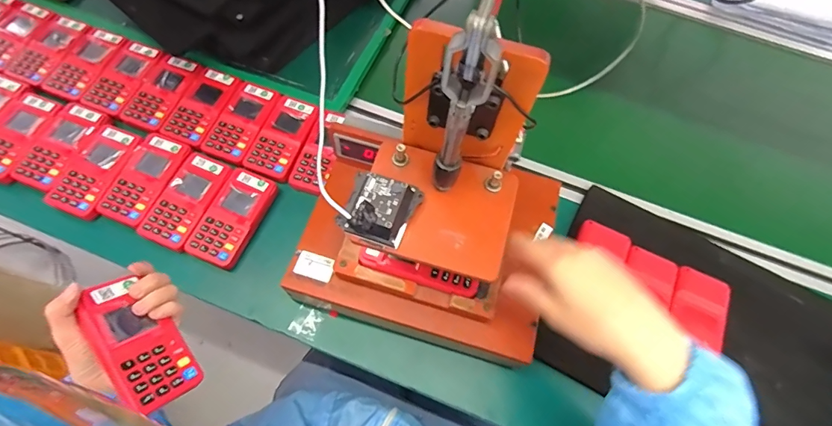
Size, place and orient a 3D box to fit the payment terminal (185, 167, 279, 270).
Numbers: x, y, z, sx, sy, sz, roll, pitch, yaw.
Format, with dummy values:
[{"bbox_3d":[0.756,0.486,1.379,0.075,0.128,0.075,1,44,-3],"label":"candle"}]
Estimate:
[{"bbox_3d":[-0.226,0.004,0.528,0.060,0.019,0.121,21,67,7],"label":"payment terminal"}]

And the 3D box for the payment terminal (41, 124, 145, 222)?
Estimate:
[{"bbox_3d":[-0.406,-0.055,0.538,0.063,0.018,0.123,16,67,4],"label":"payment terminal"}]

